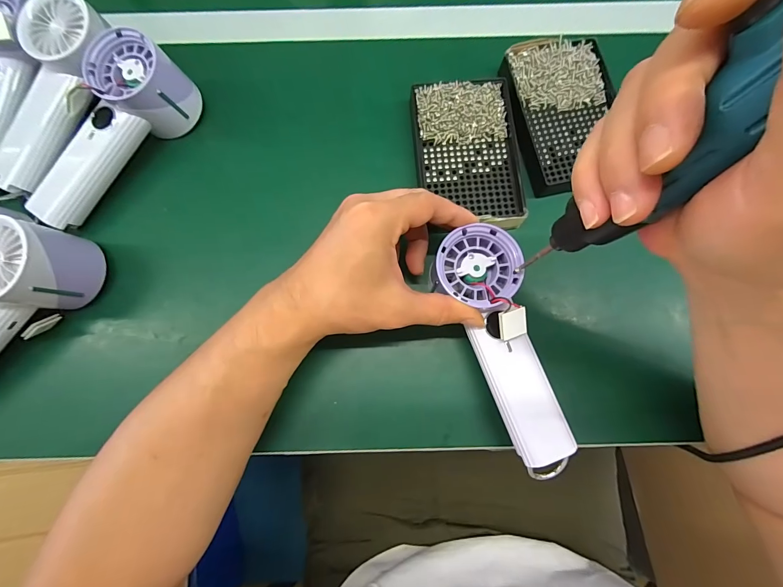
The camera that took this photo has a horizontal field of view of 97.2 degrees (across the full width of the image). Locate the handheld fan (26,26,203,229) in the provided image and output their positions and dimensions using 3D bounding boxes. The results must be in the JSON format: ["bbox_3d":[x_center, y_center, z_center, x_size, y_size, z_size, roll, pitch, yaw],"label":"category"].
[{"bbox_3d":[-0.248,-0.139,0.294,0.069,0.055,0.174,44,82,7],"label":"handheld fan"}]

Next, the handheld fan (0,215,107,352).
[{"bbox_3d":[-0.317,0.025,0.259,0.056,0.064,0.188,44,82,7],"label":"handheld fan"}]

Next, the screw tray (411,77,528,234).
[{"bbox_3d":[0.069,-0.124,0.312,0.090,0.019,0.141,-6,80,-2],"label":"screw tray"}]

